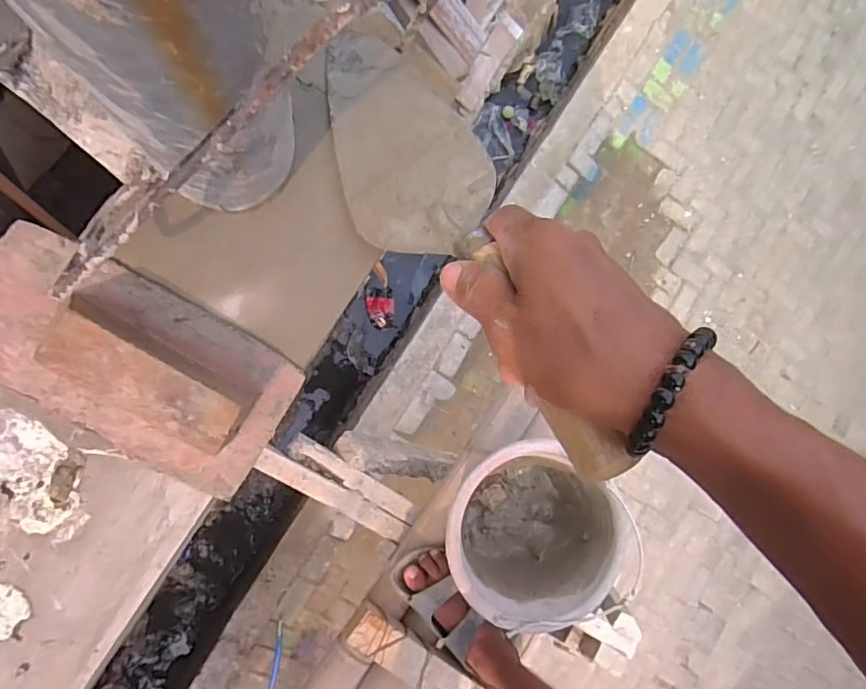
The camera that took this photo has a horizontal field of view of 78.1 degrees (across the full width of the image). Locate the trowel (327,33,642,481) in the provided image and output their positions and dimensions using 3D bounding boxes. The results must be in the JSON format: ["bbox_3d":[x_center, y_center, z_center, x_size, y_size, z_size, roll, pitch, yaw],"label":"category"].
[{"bbox_3d":[0.017,-0.053,0.285,0.085,0.046,0.267,-27,72,-5],"label":"trowel"}]

